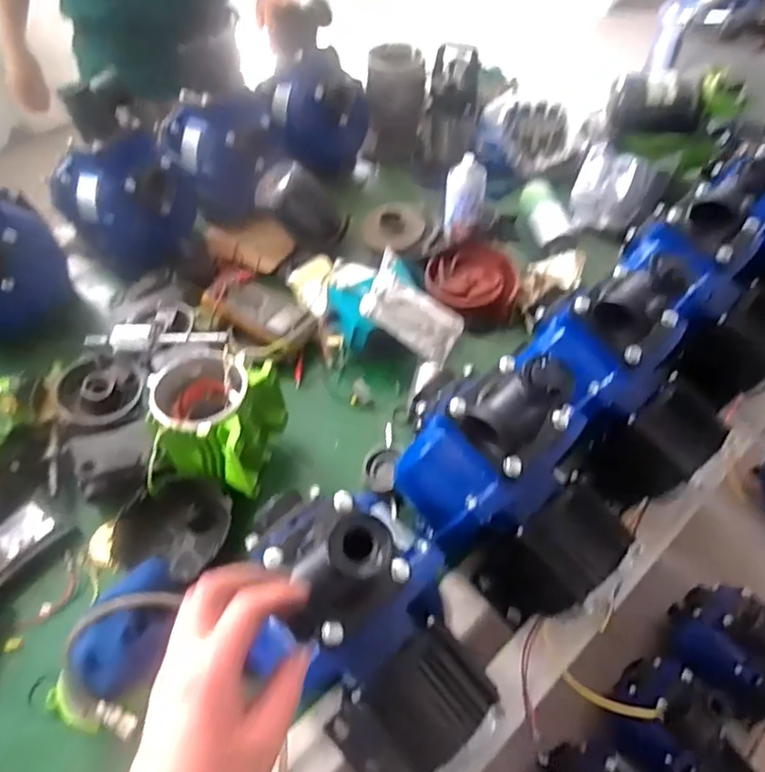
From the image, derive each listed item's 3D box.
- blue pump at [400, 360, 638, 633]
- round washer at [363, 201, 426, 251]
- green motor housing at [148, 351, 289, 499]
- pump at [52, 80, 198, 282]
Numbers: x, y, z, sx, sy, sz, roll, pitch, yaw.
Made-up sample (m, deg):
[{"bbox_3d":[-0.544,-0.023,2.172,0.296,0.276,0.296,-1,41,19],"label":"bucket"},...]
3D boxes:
[{"bbox_3d":[0.152,0.101,0.662,0.245,0.308,0.165,31,60,23],"label":"blue pump"},{"bbox_3d":[0.020,-0.284,1.084,0.109,0.023,0.086,-3,80,1],"label":"round washer"},{"bbox_3d":[-0.225,0.048,0.797,0.145,0.140,0.150,11,54,11],"label":"green motor housing"},{"bbox_3d":[-0.433,-0.337,1.010,0.203,0.269,0.154,-31,57,-20],"label":"pump"}]

